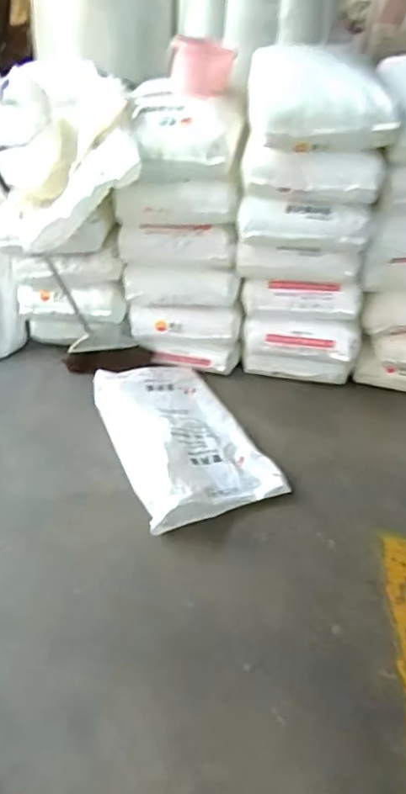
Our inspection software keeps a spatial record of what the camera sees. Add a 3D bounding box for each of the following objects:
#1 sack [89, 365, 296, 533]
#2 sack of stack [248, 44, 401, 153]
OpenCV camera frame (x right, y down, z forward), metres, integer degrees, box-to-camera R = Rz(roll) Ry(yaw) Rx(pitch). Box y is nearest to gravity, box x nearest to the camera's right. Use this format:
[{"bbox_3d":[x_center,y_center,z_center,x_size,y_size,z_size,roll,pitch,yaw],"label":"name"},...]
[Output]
[{"bbox_3d":[-0.066,0.103,1.803,0.418,0.145,0.624,-16,44,-20],"label":"sack"},{"bbox_3d":[0.338,-0.893,1.623,0.384,0.181,0.433,2,41,0],"label":"sack of stack"}]

